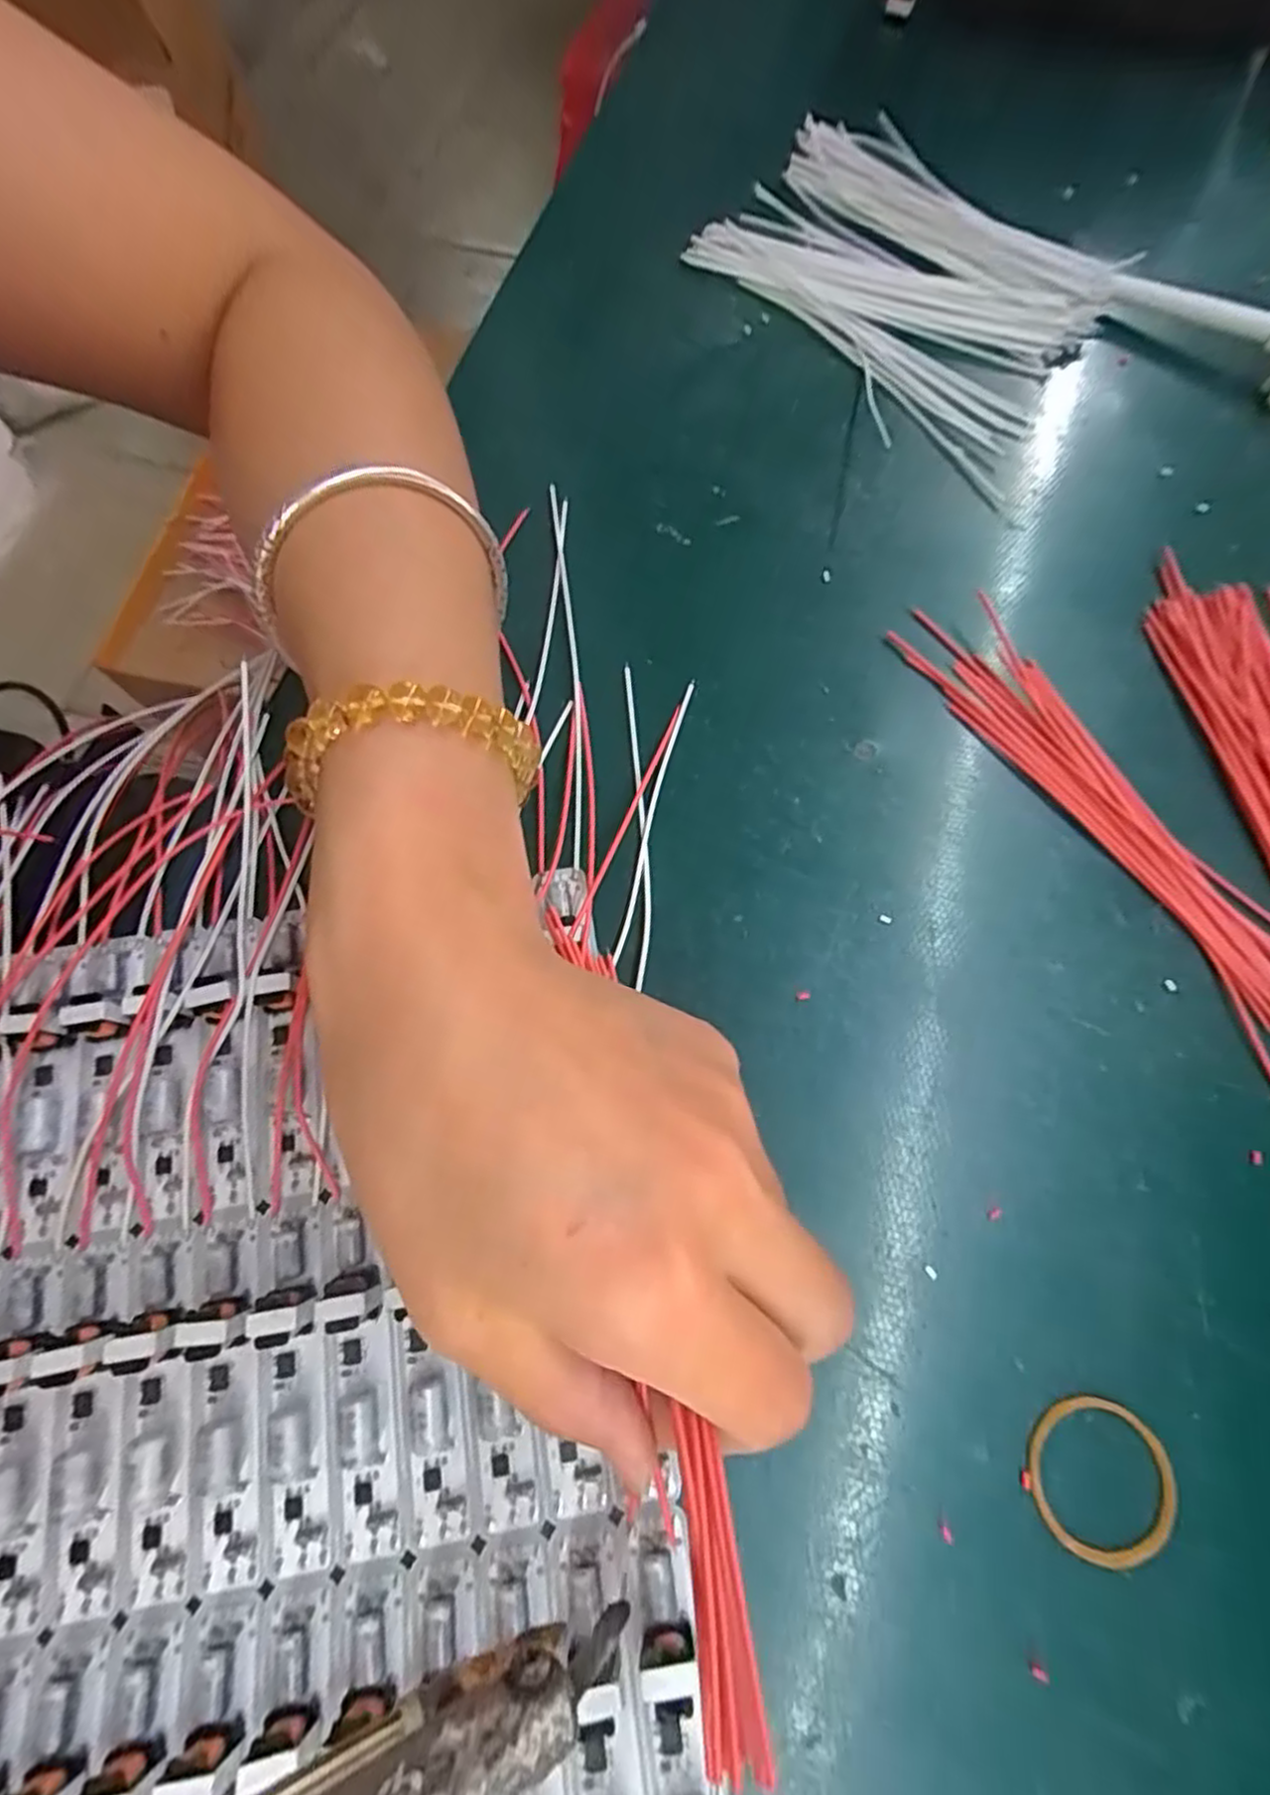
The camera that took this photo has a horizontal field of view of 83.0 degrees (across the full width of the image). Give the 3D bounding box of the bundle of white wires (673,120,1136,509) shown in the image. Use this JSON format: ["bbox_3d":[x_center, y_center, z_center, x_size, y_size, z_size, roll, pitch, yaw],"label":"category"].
[{"bbox_3d":[0.097,-0.233,0.267,0.098,0.021,0.163,-43,76,-12],"label":"bundle of white wires"}]

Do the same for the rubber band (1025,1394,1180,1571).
[{"bbox_3d":[0.103,0.127,0.156,0.030,0.004,0.031,0,72,0],"label":"rubber band"}]

